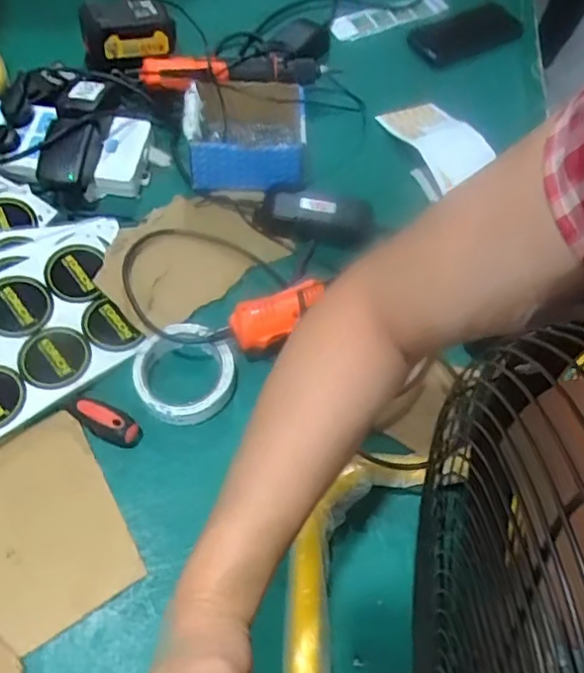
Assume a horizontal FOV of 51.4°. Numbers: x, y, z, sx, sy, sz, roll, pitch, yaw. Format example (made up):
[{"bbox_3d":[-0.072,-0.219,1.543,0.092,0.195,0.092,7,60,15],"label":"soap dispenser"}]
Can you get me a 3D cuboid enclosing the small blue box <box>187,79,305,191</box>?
[{"bbox_3d":[-0.054,-0.233,0.713,0.138,0.076,0.119,-2,60,-5],"label":"small blue box"}]

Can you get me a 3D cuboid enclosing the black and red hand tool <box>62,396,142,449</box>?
[{"bbox_3d":[-0.177,0.079,0.571,0.074,0.027,0.026,30,62,-2],"label":"black and red hand tool"}]

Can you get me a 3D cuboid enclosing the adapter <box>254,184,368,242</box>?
[{"bbox_3d":[0.022,-0.136,0.686,0.127,0.032,0.054,12,60,3],"label":"adapter"}]

